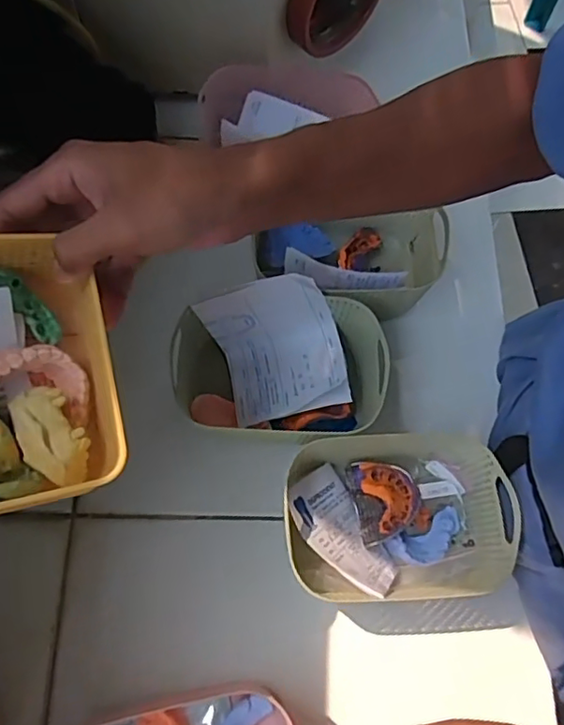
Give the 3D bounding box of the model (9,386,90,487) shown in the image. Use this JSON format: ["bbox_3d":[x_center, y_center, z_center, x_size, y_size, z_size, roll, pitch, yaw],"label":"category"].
[{"bbox_3d":[-0.117,0.037,0.297,0.029,0.026,0.048,-22,69,-11],"label":"model"}]

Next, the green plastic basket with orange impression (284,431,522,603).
[{"bbox_3d":[0.089,0.123,0.463,0.168,0.067,0.120,-2,66,-3],"label":"green plastic basket with orange impression"}]

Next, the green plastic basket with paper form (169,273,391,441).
[{"bbox_3d":[-0.006,0.002,0.480,0.178,0.079,0.112,0,66,-1],"label":"green plastic basket with paper form"}]

